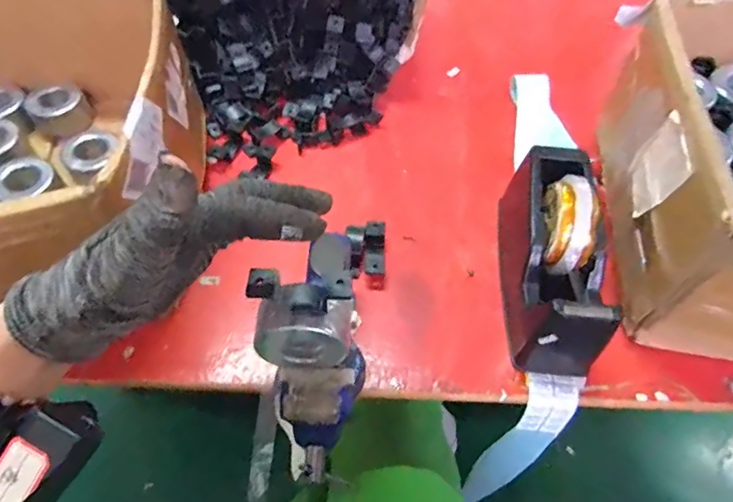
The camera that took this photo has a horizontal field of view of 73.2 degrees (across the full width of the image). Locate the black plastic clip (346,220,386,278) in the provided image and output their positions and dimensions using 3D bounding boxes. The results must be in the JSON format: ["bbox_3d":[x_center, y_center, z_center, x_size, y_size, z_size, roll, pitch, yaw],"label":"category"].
[{"bbox_3d":[-0.001,0.000,0.508,0.039,0.025,0.062,4,57,0],"label":"black plastic clip"}]

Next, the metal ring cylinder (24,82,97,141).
[{"bbox_3d":[-0.365,-0.167,0.591,0.063,0.038,0.061,1,57,-2],"label":"metal ring cylinder"}]

